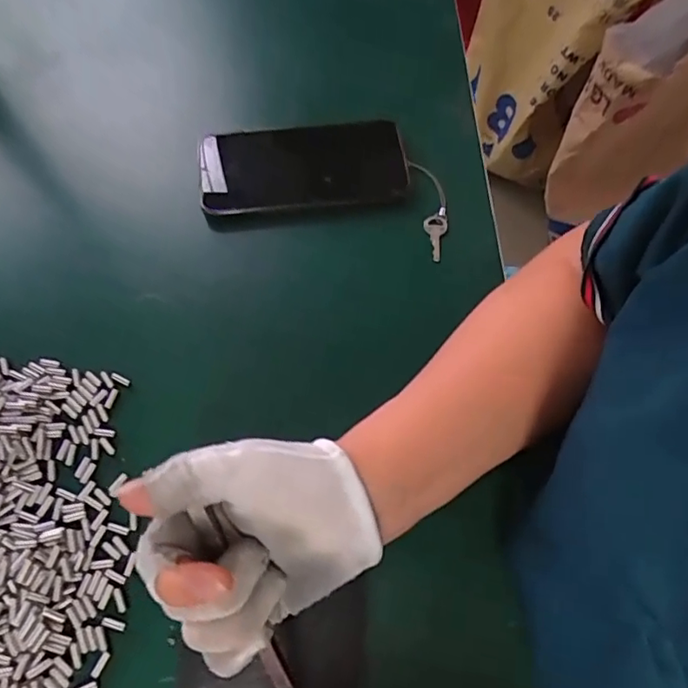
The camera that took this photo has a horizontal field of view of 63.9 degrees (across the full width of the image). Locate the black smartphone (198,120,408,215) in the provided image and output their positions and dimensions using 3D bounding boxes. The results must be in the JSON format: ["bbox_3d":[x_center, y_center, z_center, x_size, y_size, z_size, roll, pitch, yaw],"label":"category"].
[{"bbox_3d":[-0.032,-0.138,0.425,0.154,0.017,0.064,-6,87,-1],"label":"black smartphone"}]

